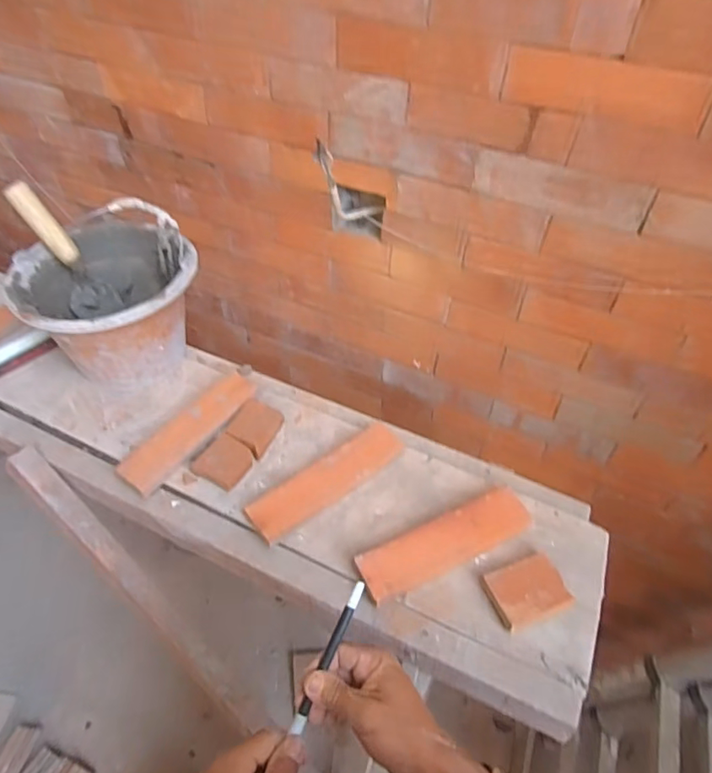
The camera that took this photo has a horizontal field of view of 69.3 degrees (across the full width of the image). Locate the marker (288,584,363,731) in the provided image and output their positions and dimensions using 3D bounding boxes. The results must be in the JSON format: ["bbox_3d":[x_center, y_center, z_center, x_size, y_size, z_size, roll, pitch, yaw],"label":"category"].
[{"bbox_3d":[-0.023,0.234,0.450,0.011,0.013,0.128,22,70,17],"label":"marker"}]

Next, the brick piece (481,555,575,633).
[{"bbox_3d":[0.195,0.230,0.587,0.088,0.014,0.063,-14,49,-16],"label":"brick piece"}]

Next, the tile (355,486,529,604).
[{"bbox_3d":[0.112,0.184,0.621,0.227,0.027,0.059,-20,51,-21],"label":"tile"}]

